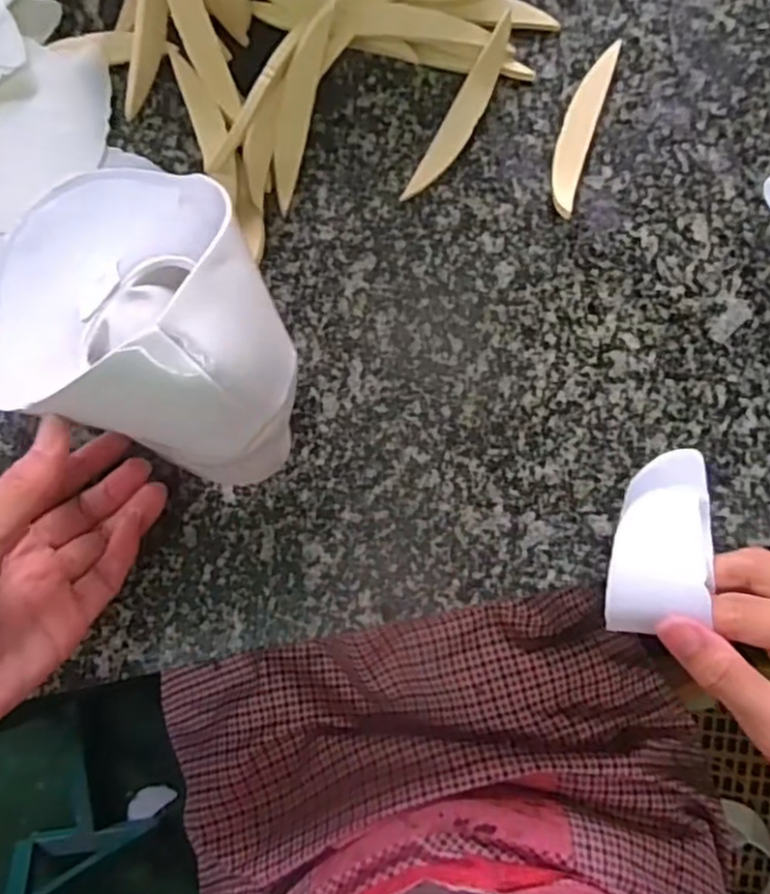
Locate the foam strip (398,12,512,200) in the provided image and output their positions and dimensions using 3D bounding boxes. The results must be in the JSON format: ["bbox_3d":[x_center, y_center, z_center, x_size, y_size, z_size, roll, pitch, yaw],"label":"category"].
[{"bbox_3d":[0.035,-0.152,0.333,0.015,0.015,0.085,34,106,8],"label":"foam strip"}]

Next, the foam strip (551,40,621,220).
[{"bbox_3d":[0.089,-0.145,0.331,0.015,0.008,0.081,17,92,6],"label":"foam strip"}]

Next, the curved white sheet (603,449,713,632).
[{"bbox_3d":[0.122,0.040,0.314,0.036,0.020,0.083,19,69,7],"label":"curved white sheet"}]

